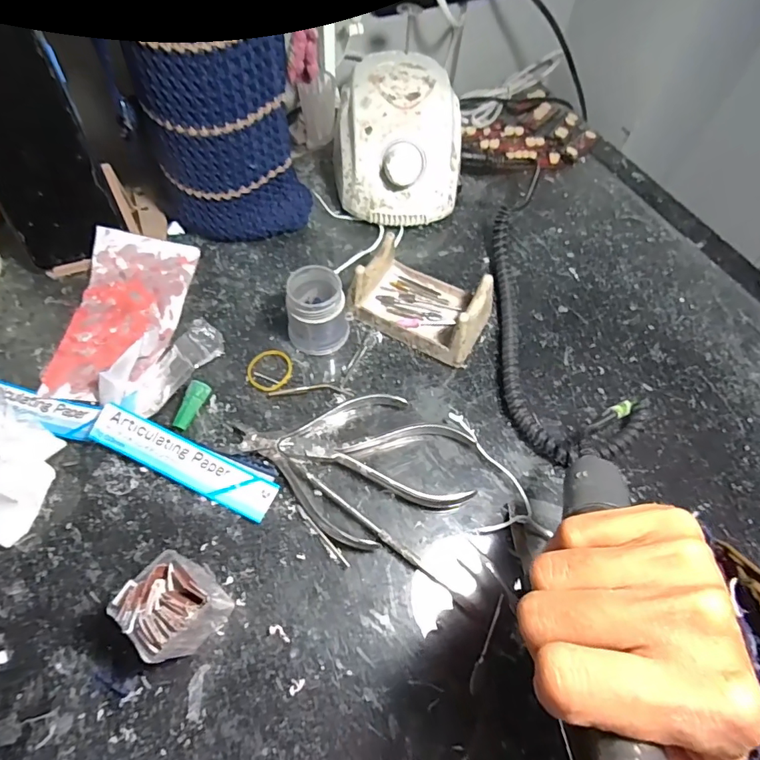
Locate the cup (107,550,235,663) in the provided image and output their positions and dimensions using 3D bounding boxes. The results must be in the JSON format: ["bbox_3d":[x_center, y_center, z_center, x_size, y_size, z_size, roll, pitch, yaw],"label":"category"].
[{"bbox_3d":[-0.098,0.111,0.226,0.035,0.056,0.034,39,65,18],"label":"cup"}]

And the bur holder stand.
[{"bbox_3d":[0.034,-0.060,0.344,0.095,0.043,0.064,32,63,14],"label":"bur holder stand"}]

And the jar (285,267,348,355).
[{"bbox_3d":[-0.044,-0.049,0.328,0.041,0.050,0.041,2,60,-3],"label":"jar"}]

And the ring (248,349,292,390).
[{"bbox_3d":[-0.078,-0.008,0.328,0.031,0.004,0.034,2,60,-3],"label":"ring"}]

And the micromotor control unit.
[{"bbox_3d":[0.013,-0.210,0.407,0.107,0.083,0.139,1,60,-3],"label":"micromotor control unit"}]

